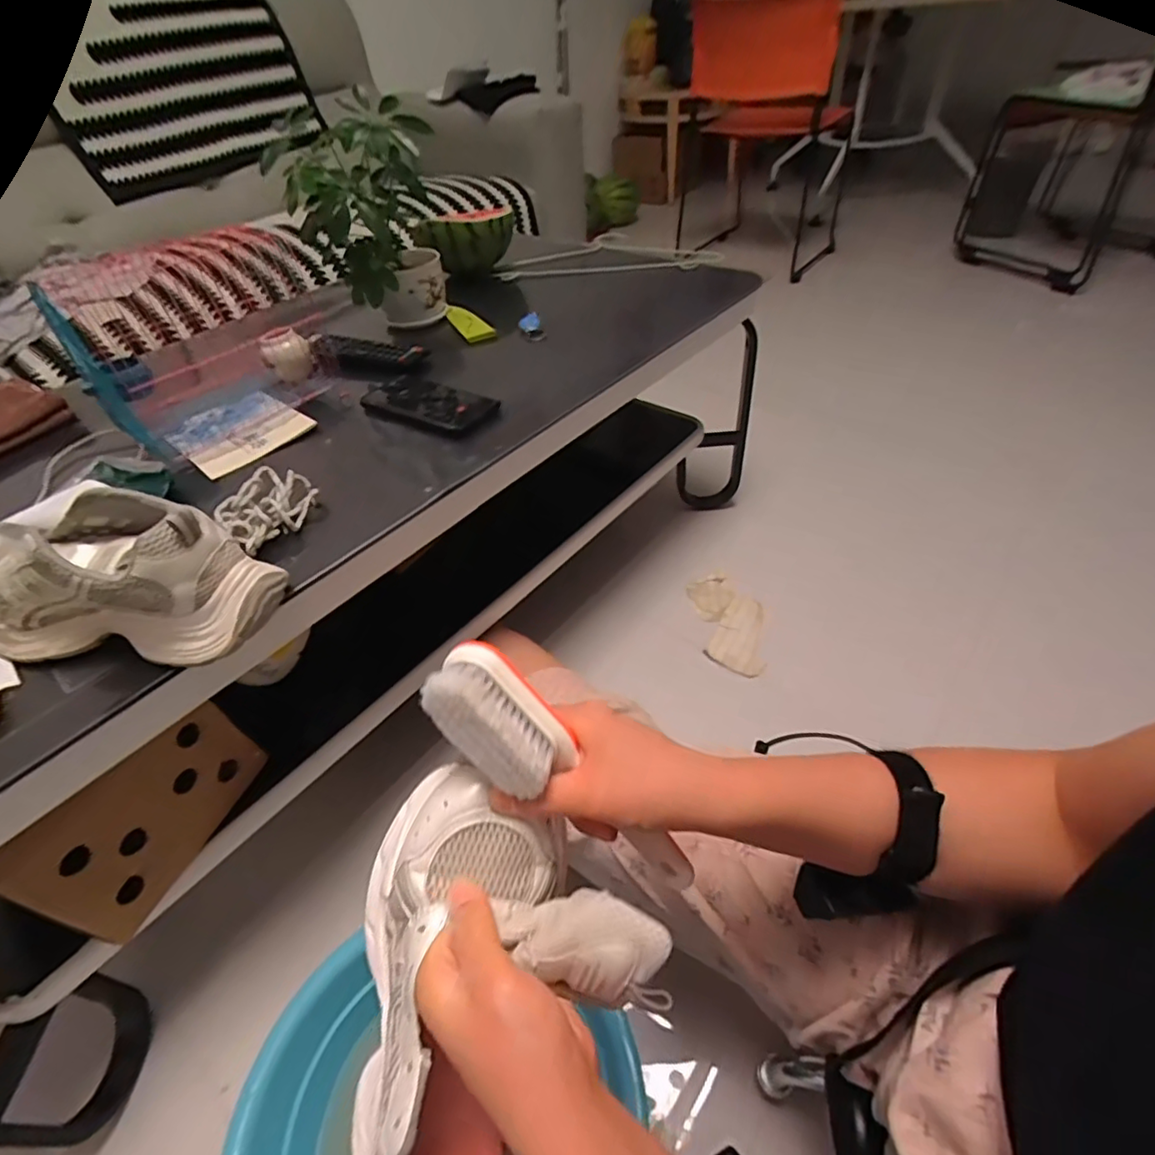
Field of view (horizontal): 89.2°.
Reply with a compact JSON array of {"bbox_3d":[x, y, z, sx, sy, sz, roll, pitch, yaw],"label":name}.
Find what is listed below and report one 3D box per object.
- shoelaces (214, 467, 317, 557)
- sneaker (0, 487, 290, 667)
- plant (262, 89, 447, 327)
[{"bbox_3d":[-0.287,-0.065,0.546,0.052,0.043,0.092,20,50,24],"label":"shoelaces"},{"bbox_3d":[-0.351,-0.005,0.435,0.236,0.094,0.095,1,45,7],"label":"sneaker"},{"bbox_3d":[-0.264,-0.439,0.773,0.177,0.260,0.172,-28,48,-21],"label":"plant"}]

